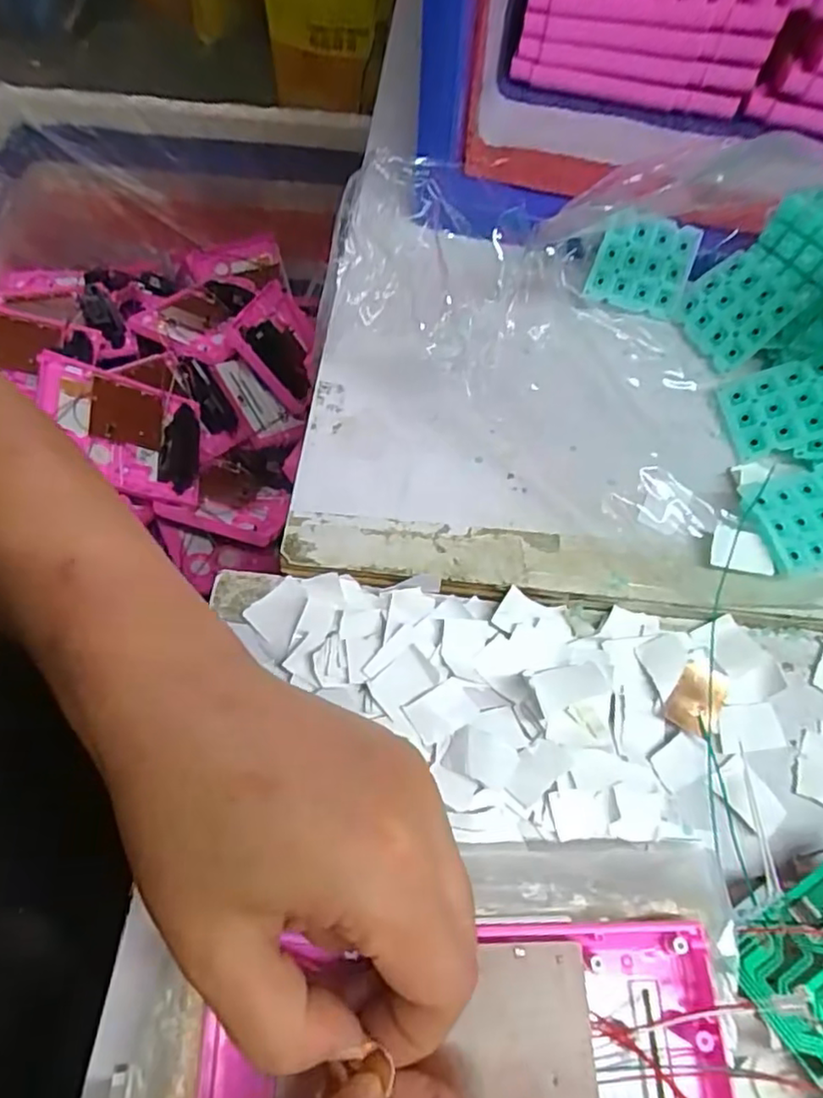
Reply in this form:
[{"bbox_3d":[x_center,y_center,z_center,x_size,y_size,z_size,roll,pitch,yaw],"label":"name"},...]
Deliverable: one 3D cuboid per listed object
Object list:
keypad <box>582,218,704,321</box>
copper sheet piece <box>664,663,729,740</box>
[{"bbox_3d":[0.135,-0.164,0.375,0.059,0.049,0.005,10,26,-13],"label":"keypad"},{"bbox_3d":[0.127,0.067,0.282,0.022,0.008,0.030,27,66,12],"label":"copper sheet piece"}]

